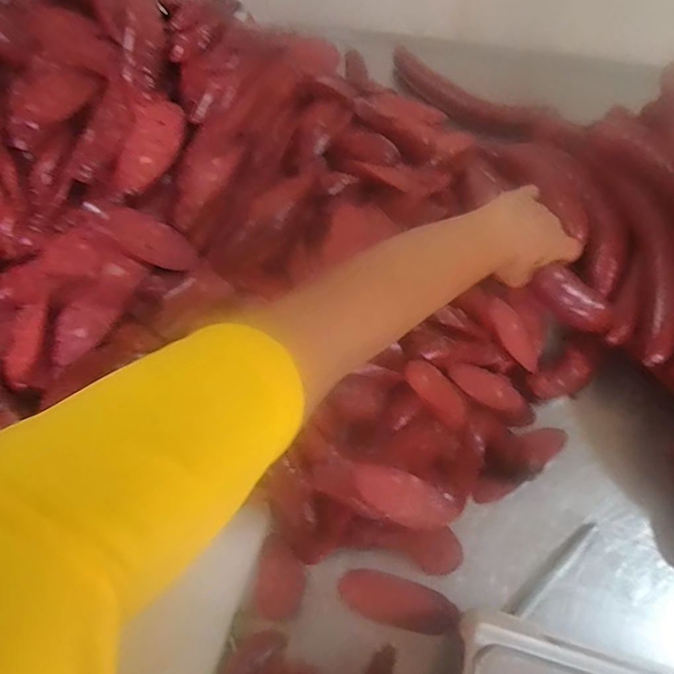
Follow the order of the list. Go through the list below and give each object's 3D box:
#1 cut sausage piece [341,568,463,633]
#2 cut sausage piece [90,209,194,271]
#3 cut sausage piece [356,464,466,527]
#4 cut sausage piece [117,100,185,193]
[{"bbox_3d":[0.050,0.213,0.407,0.094,0.005,0.033,11,60,9],"label":"cut sausage piece"},{"bbox_3d":[-0.156,-0.081,0.404,0.087,0.014,0.034,25,87,-8],"label":"cut sausage piece"},{"bbox_3d":[0.061,0.128,0.390,0.097,0.022,0.035,21,59,-14],"label":"cut sausage piece"},{"bbox_3d":[-0.152,-0.158,0.415,0.032,0.020,0.082,23,81,15],"label":"cut sausage piece"}]

